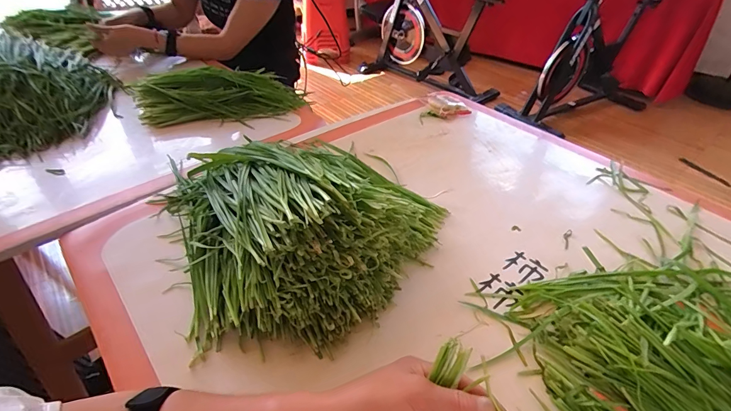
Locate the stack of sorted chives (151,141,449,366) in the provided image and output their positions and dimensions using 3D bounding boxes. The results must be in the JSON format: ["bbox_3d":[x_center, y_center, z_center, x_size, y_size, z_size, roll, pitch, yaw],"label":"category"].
[{"bbox_3d":[-0.084,-0.011,0.475,0.331,0.141,0.335,-24,45,-26],"label":"stack of sorted chives"}]

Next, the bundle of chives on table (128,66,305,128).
[{"bbox_3d":[-0.300,-0.233,0.781,0.315,0.074,0.154,-20,43,-23],"label":"bundle of chives on table"}]

